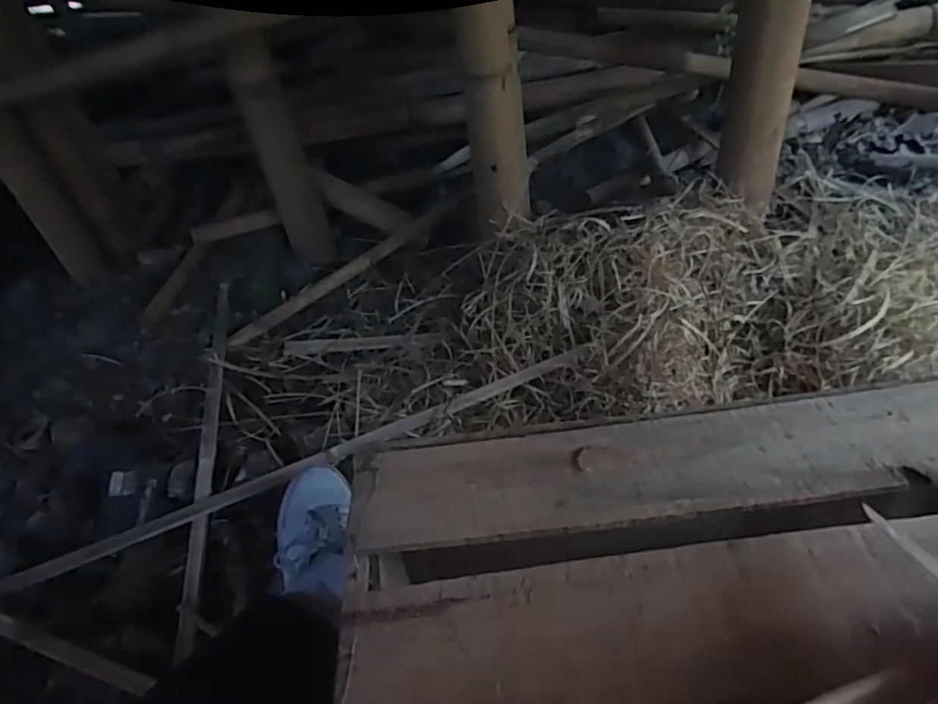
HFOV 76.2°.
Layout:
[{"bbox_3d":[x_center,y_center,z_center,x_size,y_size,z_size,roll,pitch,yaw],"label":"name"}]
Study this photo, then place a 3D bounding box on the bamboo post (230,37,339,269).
[{"bbox_3d":[-0.366,-0.384,1.187,0.094,0.425,0.080,-16,42,-9],"label":"bamboo post"}]

